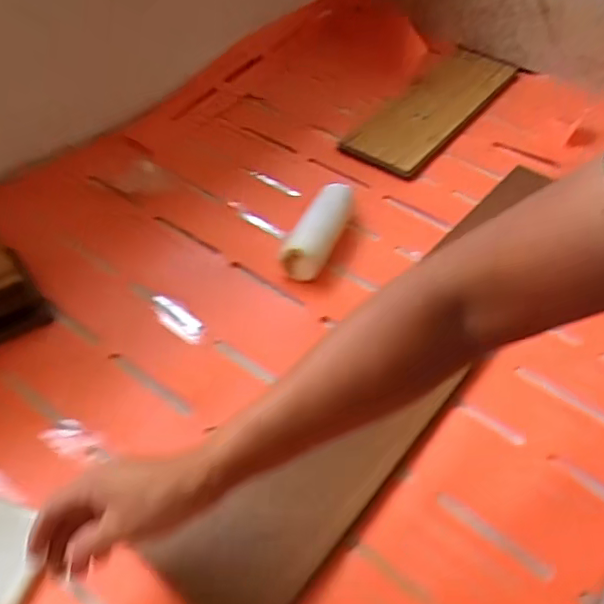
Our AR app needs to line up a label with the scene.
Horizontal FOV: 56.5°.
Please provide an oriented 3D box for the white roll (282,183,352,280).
[{"bbox_3d":[0.025,-0.114,0.878,0.067,0.068,0.203,16,45,13],"label":"white roll"}]

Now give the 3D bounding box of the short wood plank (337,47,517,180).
[{"bbox_3d":[0.265,-0.396,1.137,0.167,0.023,0.461,35,60,18],"label":"short wood plank"}]

